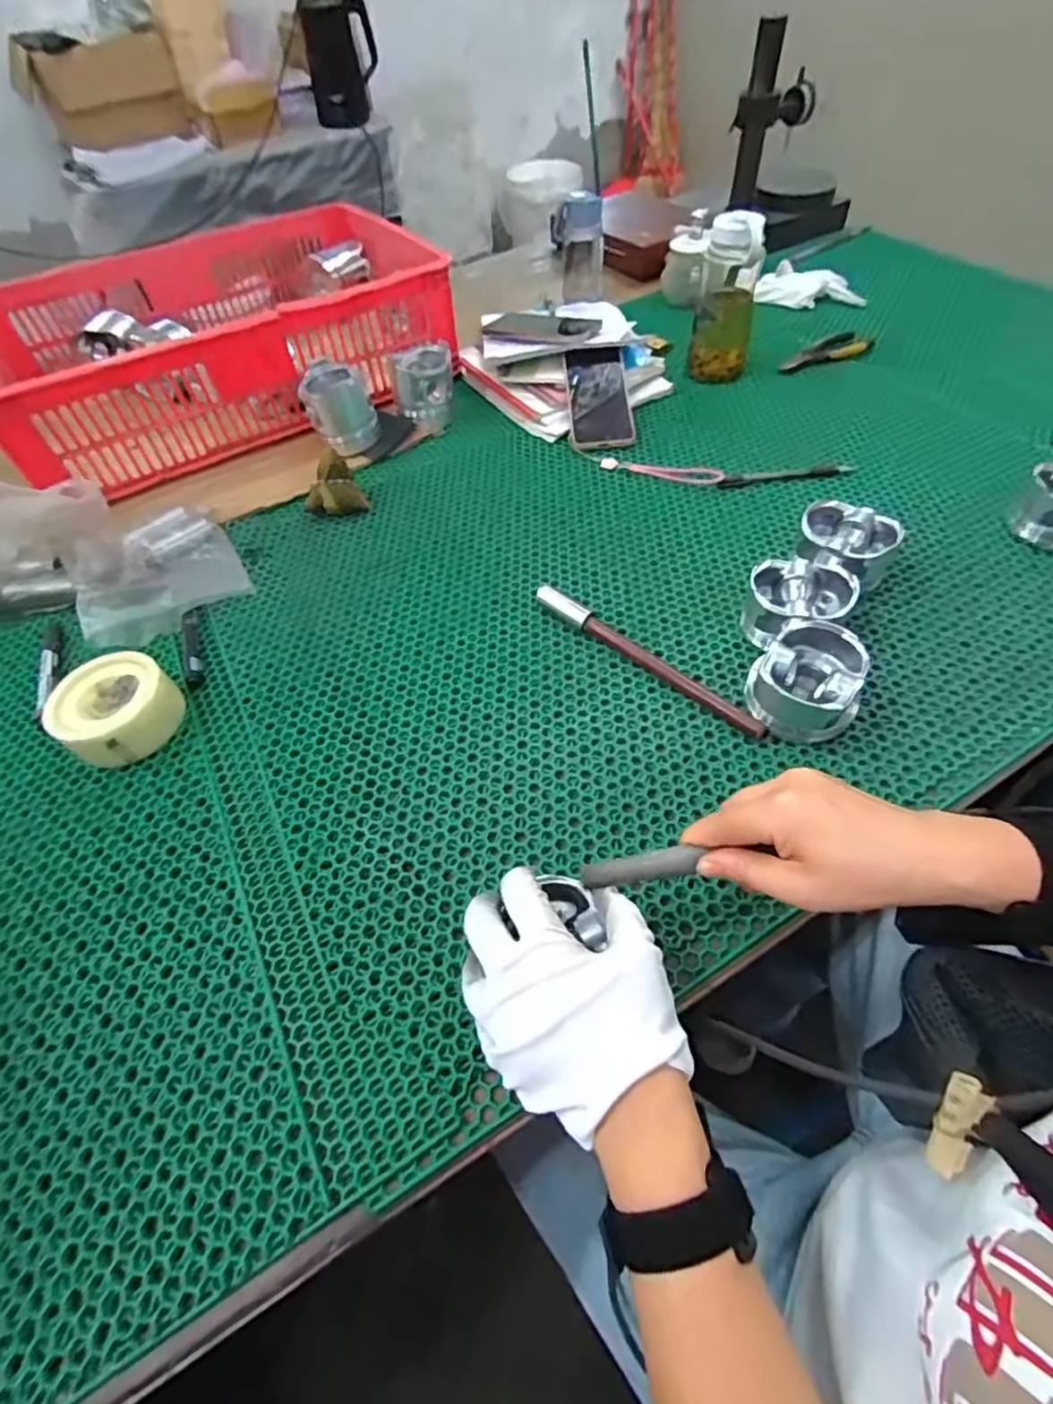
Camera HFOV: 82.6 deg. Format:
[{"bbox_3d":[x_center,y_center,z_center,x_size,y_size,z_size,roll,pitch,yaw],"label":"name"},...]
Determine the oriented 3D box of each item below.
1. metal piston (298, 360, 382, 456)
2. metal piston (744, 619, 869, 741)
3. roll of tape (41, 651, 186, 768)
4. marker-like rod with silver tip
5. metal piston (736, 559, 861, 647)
[{"bbox_3d":[-0.243,-0.382,0.781,0.083,0.084,0.078,-24,55,-12],"label":"metal piston"},{"bbox_3d":[0.226,-0.016,0.485,0.083,0.052,0.089,18,57,17],"label":"metal piston"},{"bbox_3d":[-0.368,0.008,0.546,0.098,0.047,0.098,-2,54,3],"label":"roll of tape"},{"bbox_3d":[0.107,-0.044,0.542,0.242,0.022,0.023,35,64,26],"label":"marker-like rod with silver tip"},{"bbox_3d":[0.240,-0.084,0.535,0.089,0.055,0.074,0,54,5],"label":"metal piston"}]

